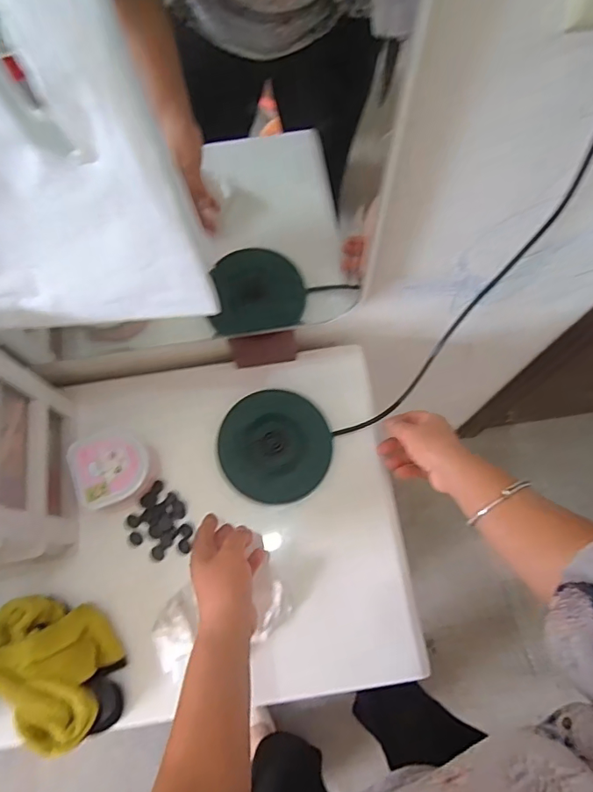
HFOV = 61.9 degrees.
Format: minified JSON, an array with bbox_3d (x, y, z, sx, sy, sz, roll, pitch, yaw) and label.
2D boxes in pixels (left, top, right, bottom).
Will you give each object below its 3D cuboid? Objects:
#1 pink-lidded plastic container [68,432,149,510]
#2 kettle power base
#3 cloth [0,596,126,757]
[{"bbox_3d":[-0.216,0.083,0.587,0.084,0.056,0.093,-25,72,-6],"label":"pink-lidded plastic container"},{"bbox_3d":[-0.026,0.059,0.613,0.132,0.022,0.137,-1,71,2],"label":"kettle power base"},{"bbox_3d":[-0.248,0.280,0.513,0.104,0.064,0.152,-30,73,-8],"label":"cloth"}]

